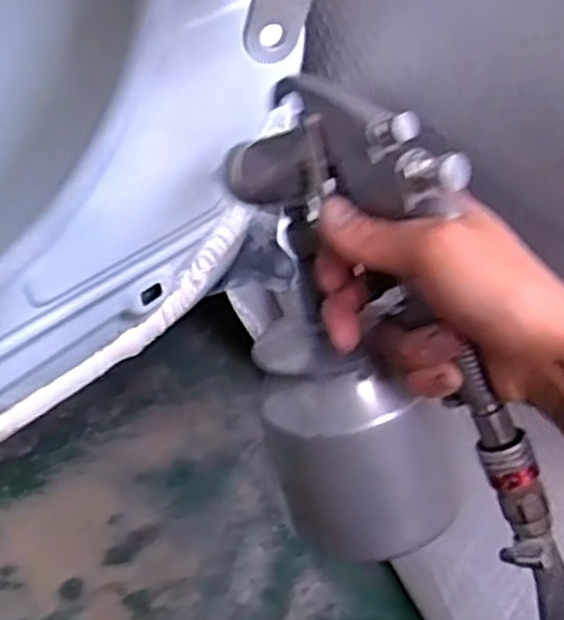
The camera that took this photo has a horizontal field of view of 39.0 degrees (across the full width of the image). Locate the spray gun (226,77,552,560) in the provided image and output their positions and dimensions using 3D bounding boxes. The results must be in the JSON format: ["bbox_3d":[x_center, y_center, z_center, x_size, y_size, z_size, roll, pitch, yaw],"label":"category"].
[{"bbox_3d":[0.065,0.007,0.419,0.150,0.252,0.098,2,22,34],"label":"spray gun"}]

